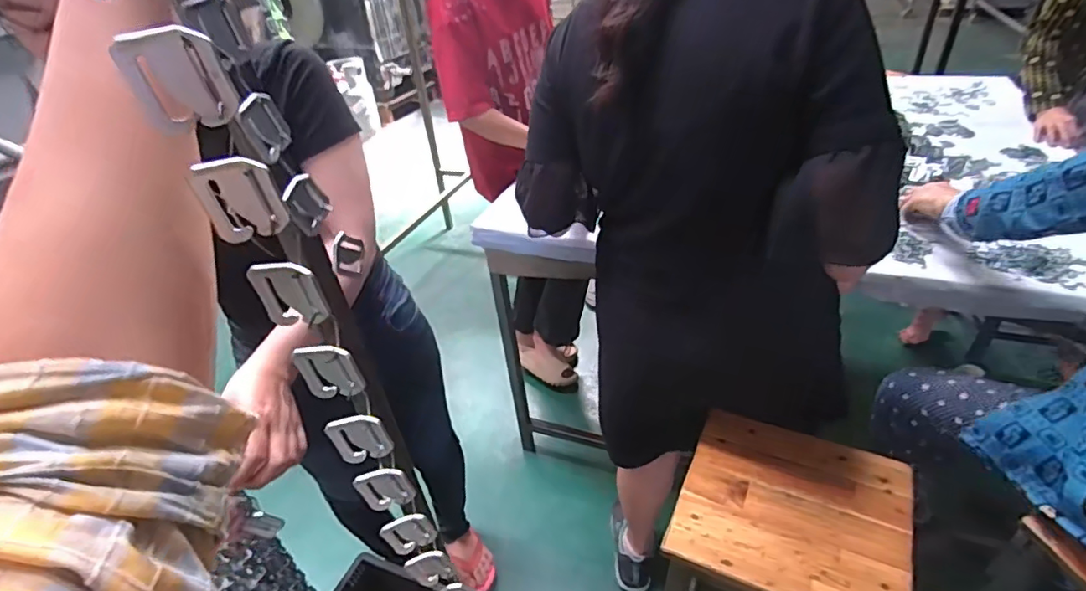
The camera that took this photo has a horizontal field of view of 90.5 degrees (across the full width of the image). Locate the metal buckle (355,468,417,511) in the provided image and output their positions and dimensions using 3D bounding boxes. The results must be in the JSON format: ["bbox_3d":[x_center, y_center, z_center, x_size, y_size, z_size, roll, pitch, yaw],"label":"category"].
[{"bbox_3d":[-0.114,0.141,0.390,0.037,0.040,0.009,-7,39,-3],"label":"metal buckle"}]

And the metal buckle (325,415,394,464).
[{"bbox_3d":[-0.121,0.095,0.356,0.035,0.037,0.008,-6,39,-2],"label":"metal buckle"}]

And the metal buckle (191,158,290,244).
[{"bbox_3d":[-0.141,-0.045,0.253,0.032,0.039,0.005,-18,35,-9],"label":"metal buckle"}]

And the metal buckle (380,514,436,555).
[{"bbox_3d":[-0.105,0.187,0.423,0.036,0.035,0.011,-19,41,-17],"label":"metal buckle"}]

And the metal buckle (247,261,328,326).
[{"bbox_3d":[-0.136,-0.002,0.290,0.033,0.036,0.010,-6,29,3],"label":"metal buckle"}]

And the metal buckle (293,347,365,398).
[{"bbox_3d":[-0.127,0.046,0.321,0.032,0.035,0.010,0,39,7],"label":"metal buckle"}]

